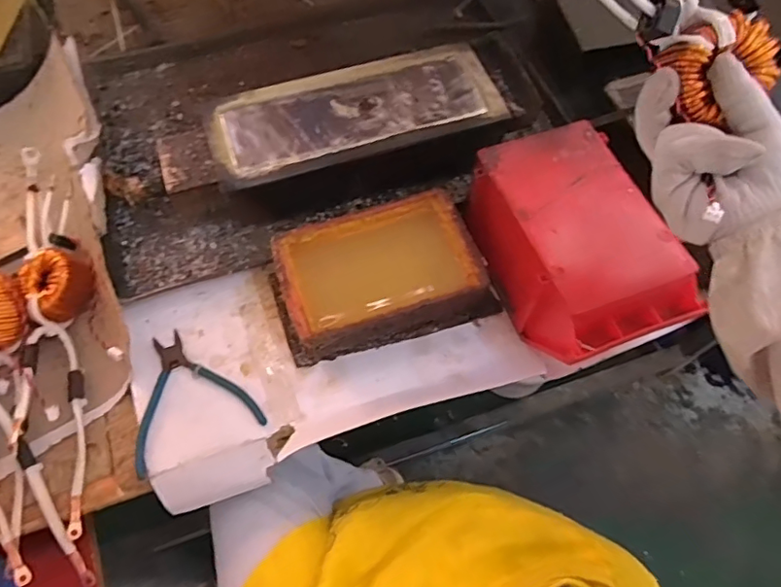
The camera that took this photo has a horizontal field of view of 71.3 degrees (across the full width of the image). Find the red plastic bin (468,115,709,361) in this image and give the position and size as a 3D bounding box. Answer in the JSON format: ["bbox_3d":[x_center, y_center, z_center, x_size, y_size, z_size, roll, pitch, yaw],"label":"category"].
[{"bbox_3d":[0.188,-0.045,0.571,0.149,0.098,0.240,-18,64,-10],"label":"red plastic bin"}]

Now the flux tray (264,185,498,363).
[{"bbox_3d":[-0.011,-0.019,0.589,0.228,0.062,0.138,-17,64,-10],"label":"flux tray"}]

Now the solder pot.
[{"bbox_3d":[-0.040,-0.193,0.669,0.340,0.087,0.163,-22,64,-12],"label":"solder pot"}]

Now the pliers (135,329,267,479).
[{"bbox_3d":[-0.210,0.099,0.557,0.124,0.008,0.129,-23,65,-13],"label":"pliers"}]

